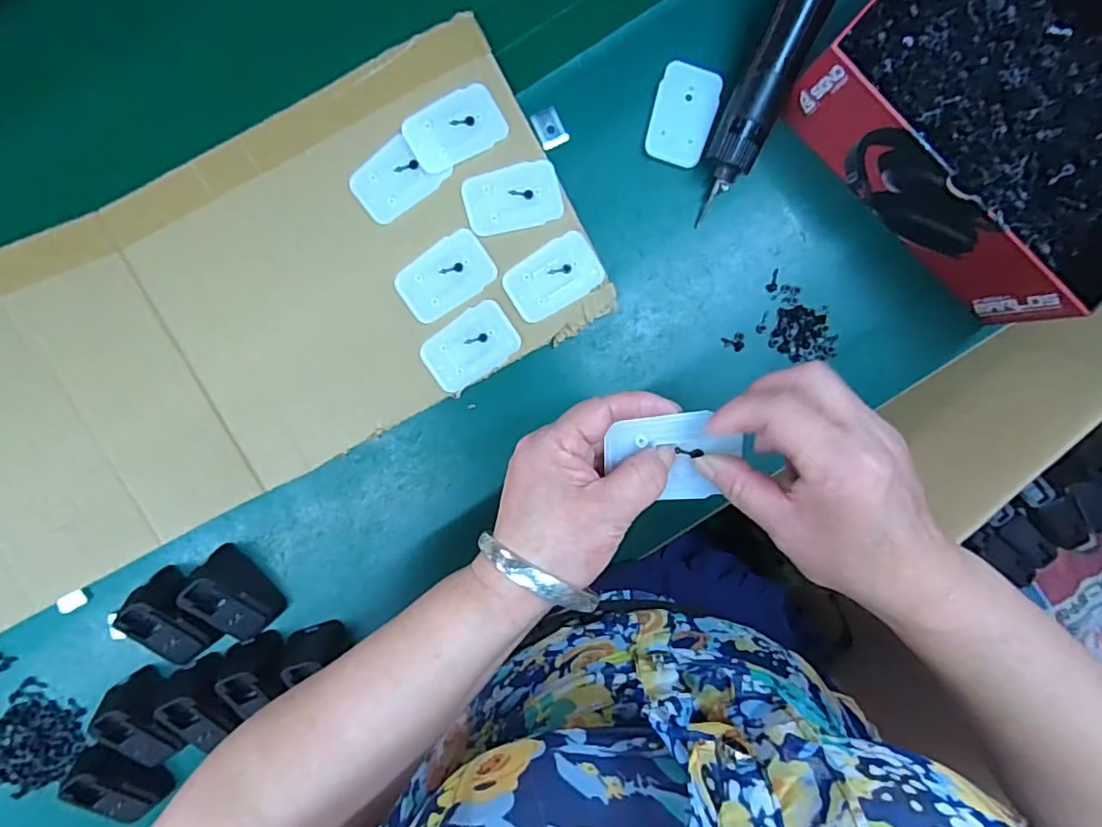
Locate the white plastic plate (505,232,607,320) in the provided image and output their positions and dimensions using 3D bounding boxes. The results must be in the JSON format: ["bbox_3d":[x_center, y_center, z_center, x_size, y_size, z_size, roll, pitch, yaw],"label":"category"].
[{"bbox_3d":[0.002,-0.102,0.445,0.070,0.004,0.046,-32,96,0],"label":"white plastic plate"}]

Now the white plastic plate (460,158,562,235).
[{"bbox_3d":[-0.028,-0.159,0.439,0.070,0.005,0.044,-15,96,-2],"label":"white plastic plate"}]

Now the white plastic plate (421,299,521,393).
[{"bbox_3d":[-0.060,-0.051,0.447,0.069,0.005,0.046,-34,96,0],"label":"white plastic plate"}]

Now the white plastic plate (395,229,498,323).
[{"bbox_3d":[-0.078,-0.101,0.440,0.070,0.004,0.044,-35,96,0],"label":"white plastic plate"}]

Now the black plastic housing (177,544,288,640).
[{"bbox_3d":[-0.240,0.139,0.448,0.040,0.039,0.069,-43,98,2],"label":"black plastic housing"}]

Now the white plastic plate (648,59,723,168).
[{"bbox_3d":[0.100,-0.223,0.446,0.044,0.007,0.068,15,94,-4],"label":"white plastic plate"}]

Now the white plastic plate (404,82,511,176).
[{"bbox_3d":[-0.069,-0.206,0.432,0.069,0.006,0.044,-30,96,0],"label":"white plastic plate"}]

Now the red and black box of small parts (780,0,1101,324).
[{"bbox_3d":[0.327,-0.223,0.419,0.234,0.085,0.212,42,93,-8],"label":"red and black box of small parts"}]

